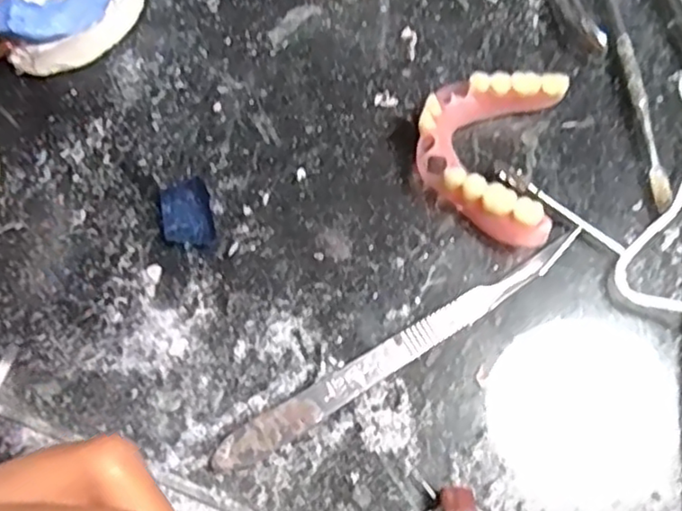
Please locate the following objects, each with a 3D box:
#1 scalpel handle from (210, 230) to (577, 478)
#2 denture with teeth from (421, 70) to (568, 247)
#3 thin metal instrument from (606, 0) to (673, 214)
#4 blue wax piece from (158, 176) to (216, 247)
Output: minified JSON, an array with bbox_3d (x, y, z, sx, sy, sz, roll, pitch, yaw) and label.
[{"bbox_3d":[0.020,0.030,0.217,0.138,0.006,0.011,-31,76,-6],"label":"scalpel handle"},{"bbox_3d":[0.050,-0.035,0.230,0.047,0.019,0.060,9,75,5],"label":"denture with teeth"},{"bbox_3d":[0.105,-0.075,0.245,0.007,0.006,0.123,-7,74,0],"label":"thin metal instrument"},{"bbox_3d":[-0.055,-0.015,0.234,0.017,0.004,0.025,-13,74,-2],"label":"blue wax piece"}]

